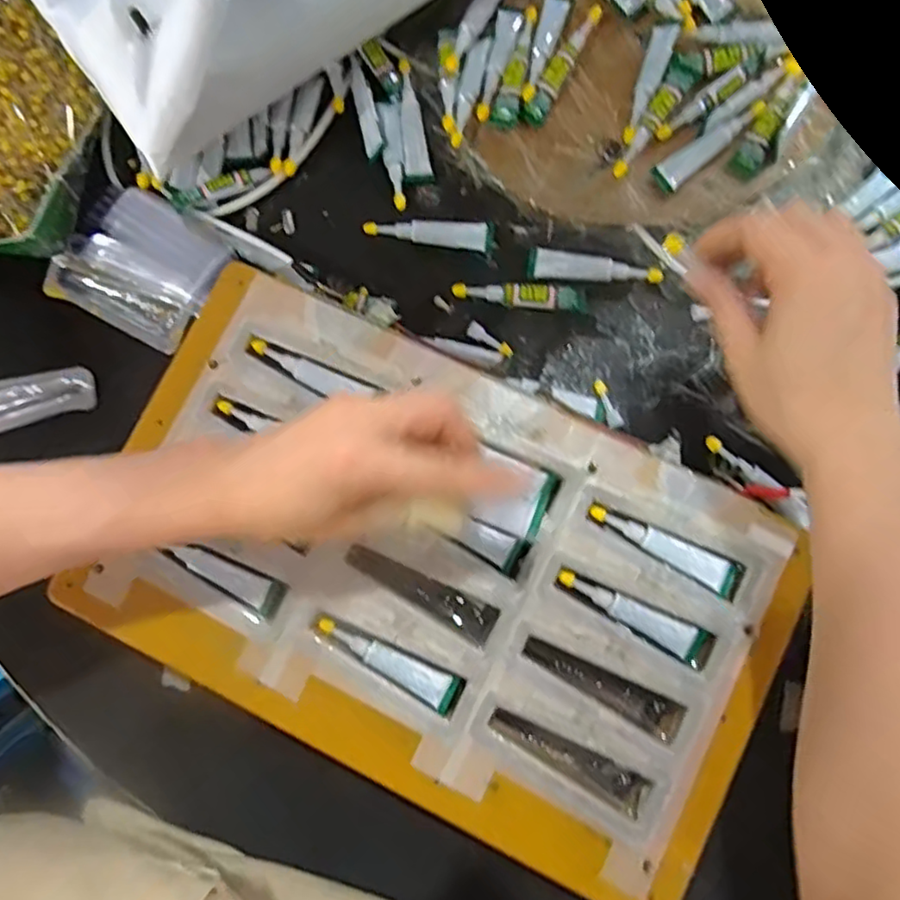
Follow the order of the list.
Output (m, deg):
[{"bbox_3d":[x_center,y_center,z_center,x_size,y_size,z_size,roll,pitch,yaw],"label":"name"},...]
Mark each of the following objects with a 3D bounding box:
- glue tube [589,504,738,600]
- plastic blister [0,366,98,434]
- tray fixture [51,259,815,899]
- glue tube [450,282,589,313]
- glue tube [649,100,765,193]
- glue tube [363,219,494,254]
[{"bbox_3d":[0.119,0.054,0.361,0.086,0.005,0.017,27,84,6],"label":"glue tube"},{"bbox_3d":[-0.288,-0.033,0.423,0.102,0.020,0.037,-16,82,1],"label":"plastic blister"},{"bbox_3d":[-0.010,0.069,0.363,0.373,0.025,0.225,26,78,6],"label":"tray fixture"},{"bbox_3d":[0.045,-0.100,0.419,0.084,0.012,0.019,2,82,3],"label":"glue tube"},{"bbox_3d":[0.171,-0.200,0.425,0.082,0.014,0.019,-36,82,-2],"label":"glue tube"},{"bbox_3d":[-0.013,-0.144,0.428,0.084,0.014,0.016,5,82,4],"label":"glue tube"}]

